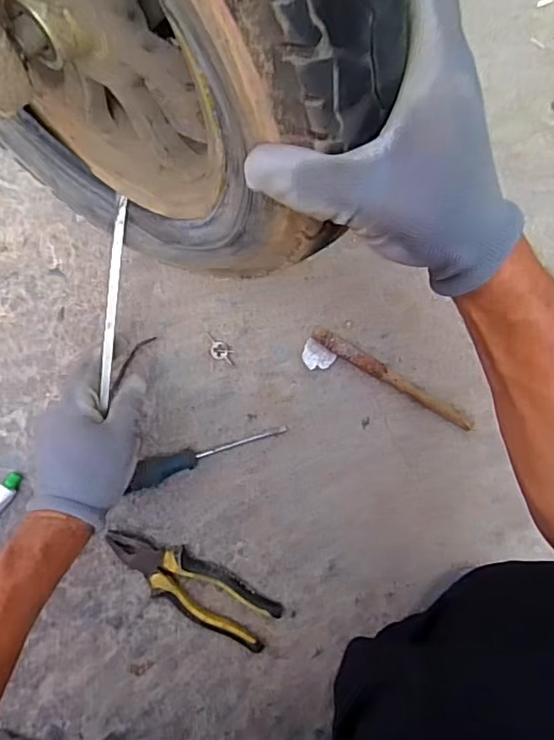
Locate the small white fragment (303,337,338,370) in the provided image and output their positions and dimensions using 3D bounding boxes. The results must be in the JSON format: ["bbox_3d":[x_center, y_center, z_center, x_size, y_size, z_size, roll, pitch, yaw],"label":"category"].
[{"bbox_3d":[0.042,-0.014,0.565,0.034,0.012,0.027,35,85,1],"label":"small white fragment"}]

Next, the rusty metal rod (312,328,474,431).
[{"bbox_3d":[0.126,0.010,0.563,0.197,0.018,0.017,31,85,1],"label":"rusty metal rod"}]

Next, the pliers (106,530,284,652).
[{"bbox_3d":[-0.087,0.215,0.540,0.187,0.026,0.051,31,85,1],"label":"pliers"}]

